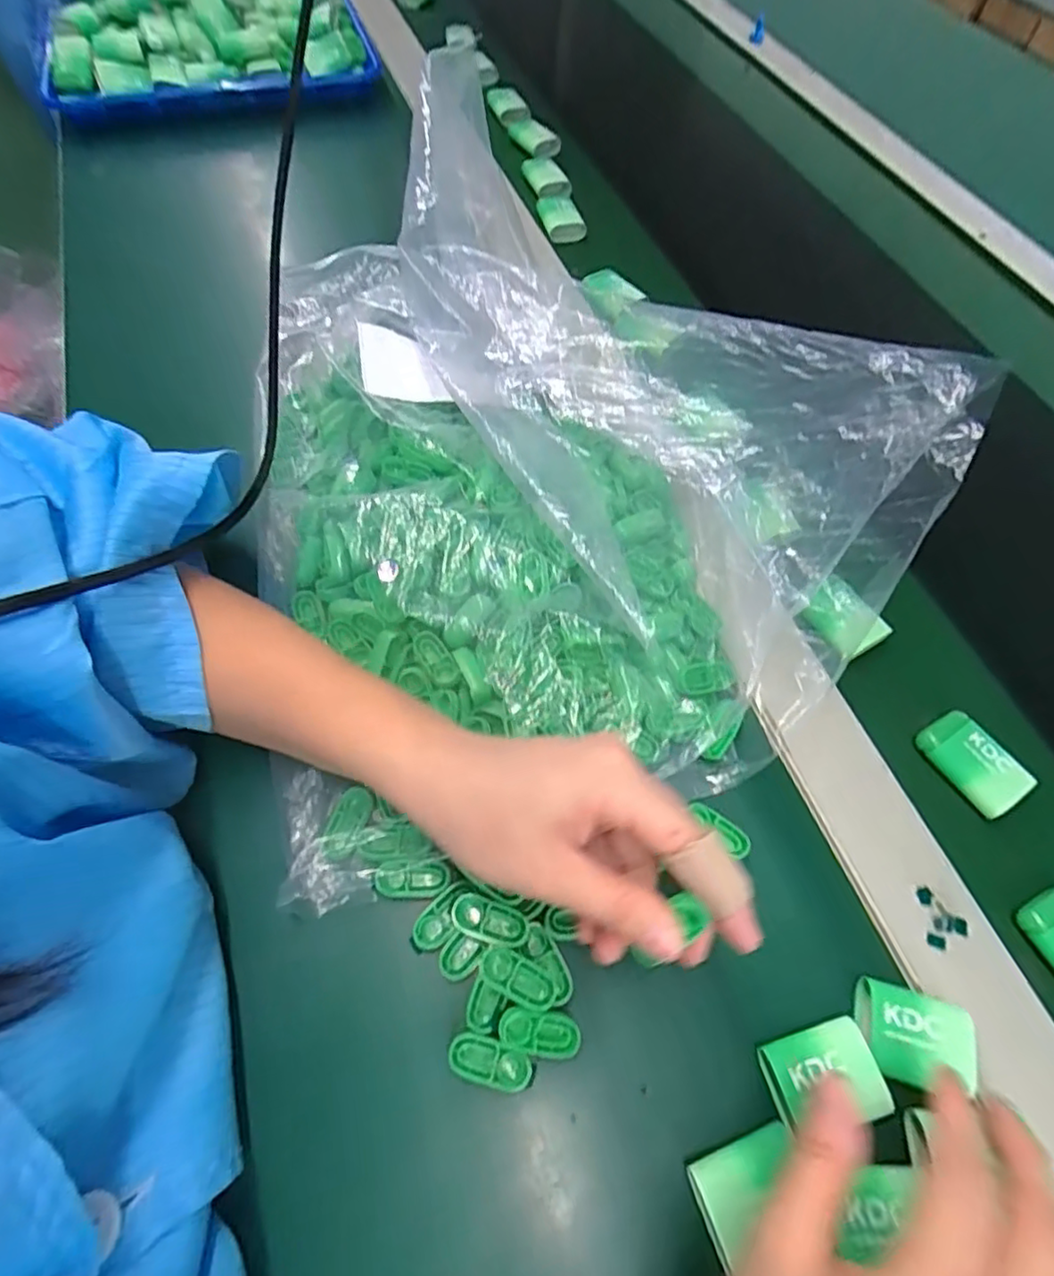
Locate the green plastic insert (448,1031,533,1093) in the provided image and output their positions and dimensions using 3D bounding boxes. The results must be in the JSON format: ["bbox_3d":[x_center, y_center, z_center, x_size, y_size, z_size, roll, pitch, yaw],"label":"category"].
[{"bbox_3d":[-0.015,0.175,0.257,0.034,0.004,0.015,14,61,5],"label":"green plastic insert"}]

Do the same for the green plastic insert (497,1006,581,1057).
[{"bbox_3d":[0.006,0.165,0.260,0.034,0.007,0.015,12,61,4],"label":"green plastic insert"}]

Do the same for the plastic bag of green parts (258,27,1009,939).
[{"bbox_3d":[0.008,-0.132,0.362,0.345,0.113,0.432,-15,63,-11],"label":"plastic bag of green parts"}]

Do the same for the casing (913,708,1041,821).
[{"bbox_3d":[0.238,0.066,0.331,0.033,0.009,0.052,-31,67,-18],"label":"casing"}]

